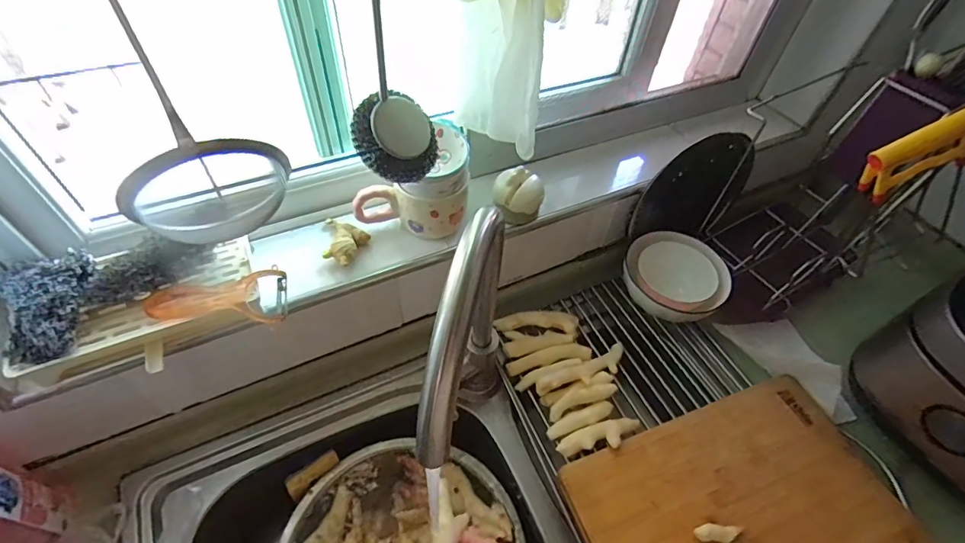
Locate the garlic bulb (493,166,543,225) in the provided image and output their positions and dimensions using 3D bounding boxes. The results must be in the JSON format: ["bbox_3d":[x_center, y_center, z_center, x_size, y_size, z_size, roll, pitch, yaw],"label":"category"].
[{"bbox_3d":[0.045,-0.097,0.594,0.061,0.050,0.059,2,52,-2],"label":"garlic bulb"}]

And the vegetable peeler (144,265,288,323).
[{"bbox_3d":[-0.267,0.025,0.475,0.128,0.018,0.058,0,52,-4],"label":"vegetable peeler"}]

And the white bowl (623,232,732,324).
[{"bbox_3d":[0.284,0.005,0.683,0.132,0.056,0.140,2,52,-2],"label":"white bowl"}]

